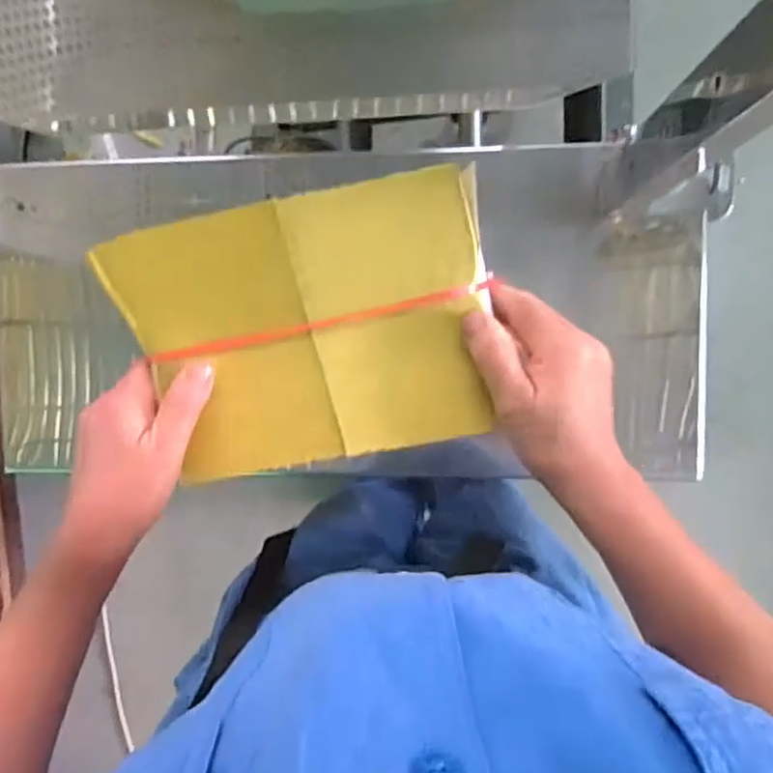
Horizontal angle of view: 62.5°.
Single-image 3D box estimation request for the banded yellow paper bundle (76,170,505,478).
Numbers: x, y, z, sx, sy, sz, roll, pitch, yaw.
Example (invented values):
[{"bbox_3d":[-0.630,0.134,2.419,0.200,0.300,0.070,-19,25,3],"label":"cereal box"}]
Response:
[{"bbox_3d":[-0.048,-0.035,0.392,0.222,0.015,0.160,-11,93,6],"label":"banded yellow paper bundle"}]

